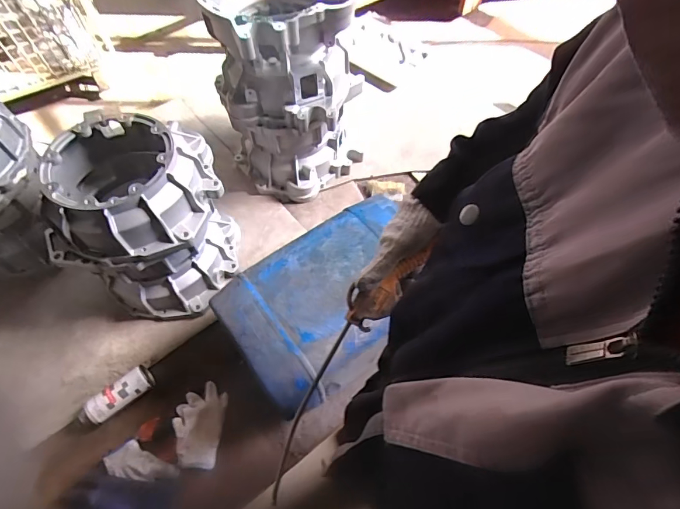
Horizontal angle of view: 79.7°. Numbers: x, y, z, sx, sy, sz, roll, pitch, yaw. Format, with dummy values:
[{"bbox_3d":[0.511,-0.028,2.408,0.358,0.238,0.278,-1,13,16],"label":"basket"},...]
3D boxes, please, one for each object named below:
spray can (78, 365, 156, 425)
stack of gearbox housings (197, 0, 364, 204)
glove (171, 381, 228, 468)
[{"bbox_3d":[-0.482,0.314,0.892,0.159,0.065,0.065,-37,65,-20],"label":"spray can"},{"bbox_3d":[-0.139,-0.456,1.110,0.379,0.529,0.386,-10,59,-6],"label":"stack of gearbox housings"},{"bbox_3d":[-0.298,0.360,0.868,0.096,0.078,0.165,0,58,0],"label":"glove"}]

